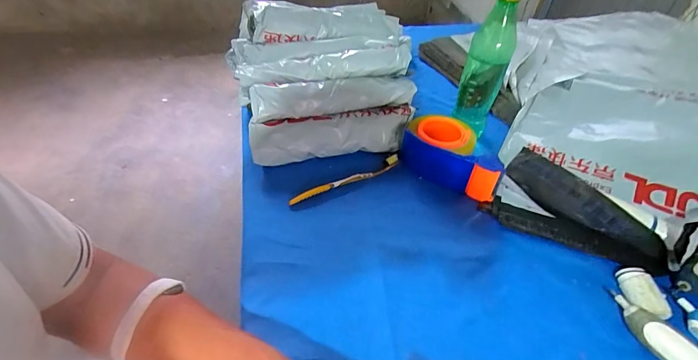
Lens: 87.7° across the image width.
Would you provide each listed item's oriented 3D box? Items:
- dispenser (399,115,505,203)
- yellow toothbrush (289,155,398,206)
[{"bbox_3d":[0.159,-0.043,0.549,0.150,0.061,0.104,23,49,20],"label":"dispenser"},{"bbox_3d":[-0.002,0.001,0.532,0.182,0.017,0.016,-23,49,-22],"label":"yellow toothbrush"}]

